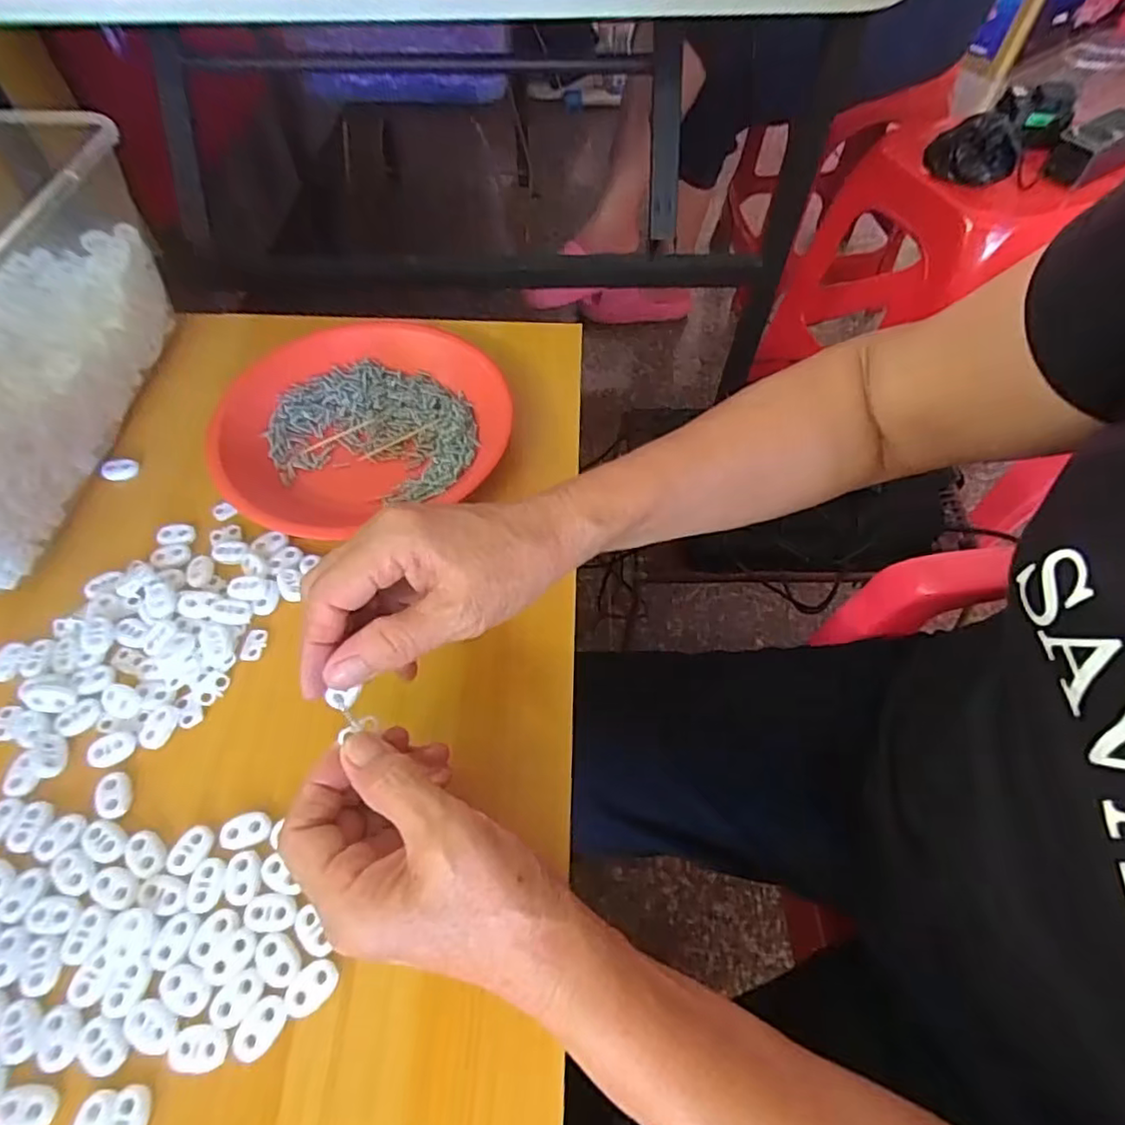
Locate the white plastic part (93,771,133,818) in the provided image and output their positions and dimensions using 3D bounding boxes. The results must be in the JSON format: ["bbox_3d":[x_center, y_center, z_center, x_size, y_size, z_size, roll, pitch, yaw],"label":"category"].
[{"bbox_3d":[-0.222,0.115,0.304,0.015,0.004,0.022,-11,58,-8],"label":"white plastic part"}]

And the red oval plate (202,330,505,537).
[{"bbox_3d":[-0.139,-0.099,0.431,0.190,0.026,0.184,-21,60,-14],"label":"red oval plate"}]

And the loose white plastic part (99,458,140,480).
[{"bbox_3d":[-0.304,-0.064,0.422,0.025,0.010,0.011,-5,58,-4],"label":"loose white plastic part"}]

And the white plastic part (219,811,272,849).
[{"bbox_3d":[-0.153,0.128,0.295,0.023,0.004,0.015,-13,58,-9],"label":"white plastic part"}]

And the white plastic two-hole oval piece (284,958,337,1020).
[{"bbox_3d":[-0.108,0.182,0.263,0.016,0.004,0.022,32,62,18],"label":"white plastic two-hole oval piece"}]

